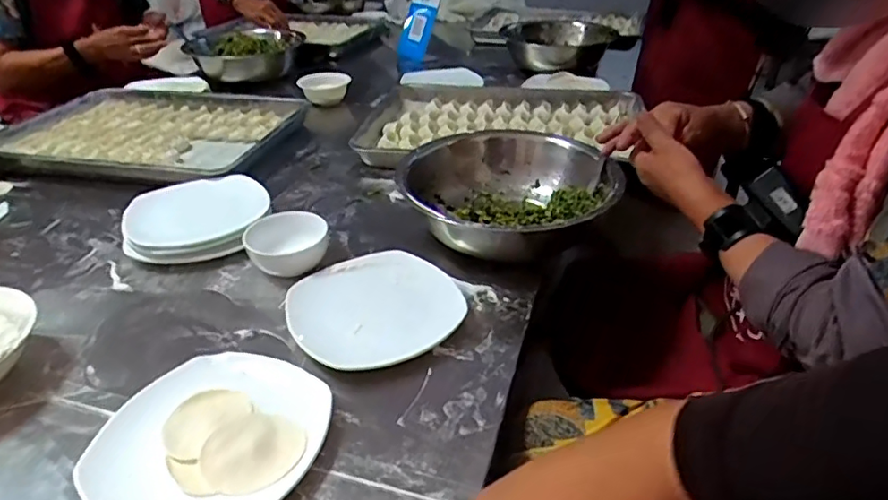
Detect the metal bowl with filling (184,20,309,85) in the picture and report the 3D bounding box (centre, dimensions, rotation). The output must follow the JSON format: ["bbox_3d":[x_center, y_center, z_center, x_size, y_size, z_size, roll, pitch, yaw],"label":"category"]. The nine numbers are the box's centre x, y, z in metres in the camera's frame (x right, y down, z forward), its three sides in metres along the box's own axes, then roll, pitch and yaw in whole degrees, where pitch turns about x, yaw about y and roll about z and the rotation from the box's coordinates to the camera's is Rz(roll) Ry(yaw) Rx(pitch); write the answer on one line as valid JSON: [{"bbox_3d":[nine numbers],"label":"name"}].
[{"bbox_3d":[-0.490,-0.499,1.415,0.281,0.075,0.250,-11,34,-14],"label":"metal bowl with filling"}]

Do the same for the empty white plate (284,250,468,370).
[{"bbox_3d":[-0.076,0.062,0.626,0.177,0.021,0.170,0,34,0],"label":"empty white plate"}]

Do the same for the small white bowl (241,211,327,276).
[{"bbox_3d":[-0.193,-0.007,0.705,0.099,0.052,0.081,-8,34,-12],"label":"small white bowl"}]

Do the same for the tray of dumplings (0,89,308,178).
[{"bbox_3d":[-0.529,-0.220,1.040,0.502,0.039,0.369,6,34,9],"label":"tray of dumplings"}]

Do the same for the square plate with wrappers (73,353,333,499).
[{"bbox_3d":[-0.193,0.158,0.477,0.172,0.021,0.172,14,36,21],"label":"square plate with wrappers"}]

